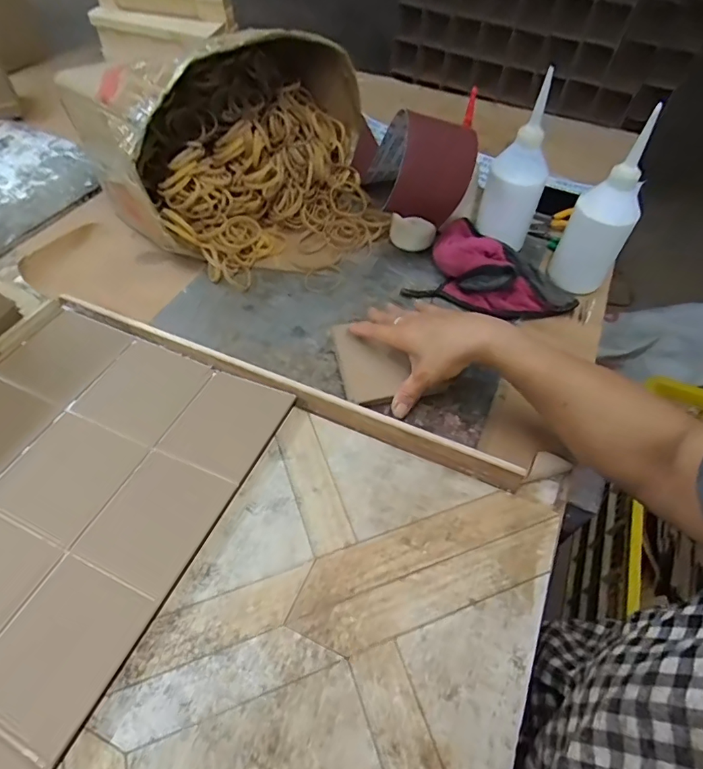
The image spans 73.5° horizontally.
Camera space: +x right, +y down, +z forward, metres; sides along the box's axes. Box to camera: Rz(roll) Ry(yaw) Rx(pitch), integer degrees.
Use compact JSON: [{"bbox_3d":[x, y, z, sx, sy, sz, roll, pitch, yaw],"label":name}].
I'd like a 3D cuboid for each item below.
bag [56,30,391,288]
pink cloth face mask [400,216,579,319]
[{"bbox_3d":[-0.124,-0.295,0.599,0.283,0.201,0.310,39,61,24],"label":"bag"},{"bbox_3d":[0.180,-0.137,0.581,0.185,0.054,0.133,25,56,16],"label":"pink cloth face mask"}]

